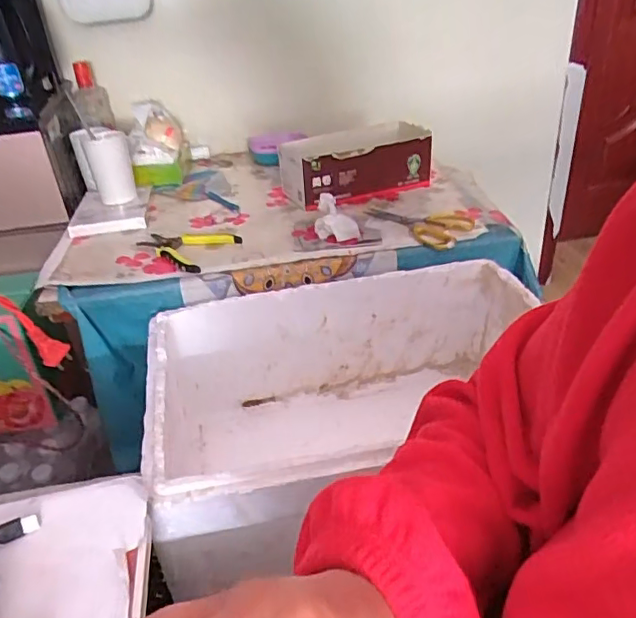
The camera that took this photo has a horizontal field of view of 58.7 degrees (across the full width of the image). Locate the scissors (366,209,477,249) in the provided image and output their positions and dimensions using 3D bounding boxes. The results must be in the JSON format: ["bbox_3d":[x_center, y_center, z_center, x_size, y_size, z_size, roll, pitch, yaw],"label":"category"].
[{"bbox_3d":[0.162,-0.140,0.913,0.165,0.019,0.102,23,41,36],"label":"scissors"}]

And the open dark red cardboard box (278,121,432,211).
[{"bbox_3d":[0.069,-0.264,1.033,0.265,0.100,0.135,-17,35,-20],"label":"open dark red cardboard box"}]

